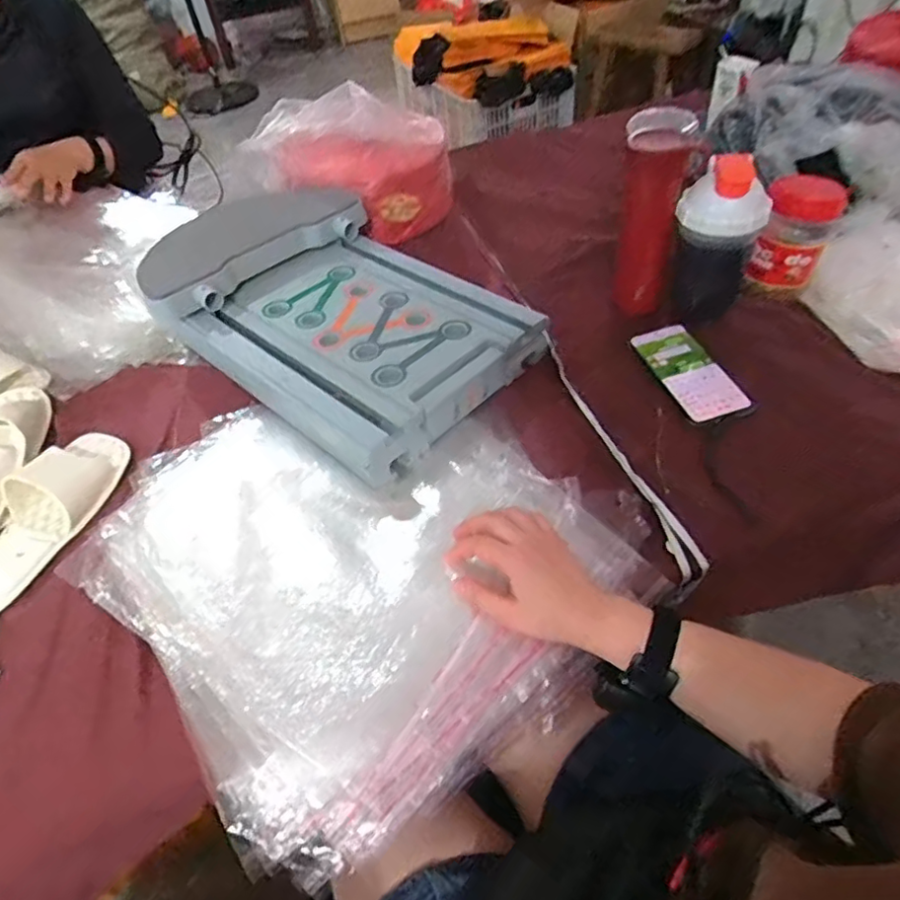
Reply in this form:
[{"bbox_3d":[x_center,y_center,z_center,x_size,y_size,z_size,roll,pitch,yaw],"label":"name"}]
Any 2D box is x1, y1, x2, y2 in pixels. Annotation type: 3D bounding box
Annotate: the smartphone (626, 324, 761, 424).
[{"bbox_3d":[0.276,-0.092,0.695,0.073,0.015,0.162,-13,49,-5],"label":"smartphone"}]

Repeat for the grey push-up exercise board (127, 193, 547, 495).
[{"bbox_3d":[-0.122,-0.182,0.733,0.397,0.126,0.311,32,60,29],"label":"grey push-up exercise board"}]

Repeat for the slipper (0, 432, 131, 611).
[{"bbox_3d":[-0.441,0.060,0.642,0.098,0.052,0.230,11,52,16],"label":"slipper"}]

